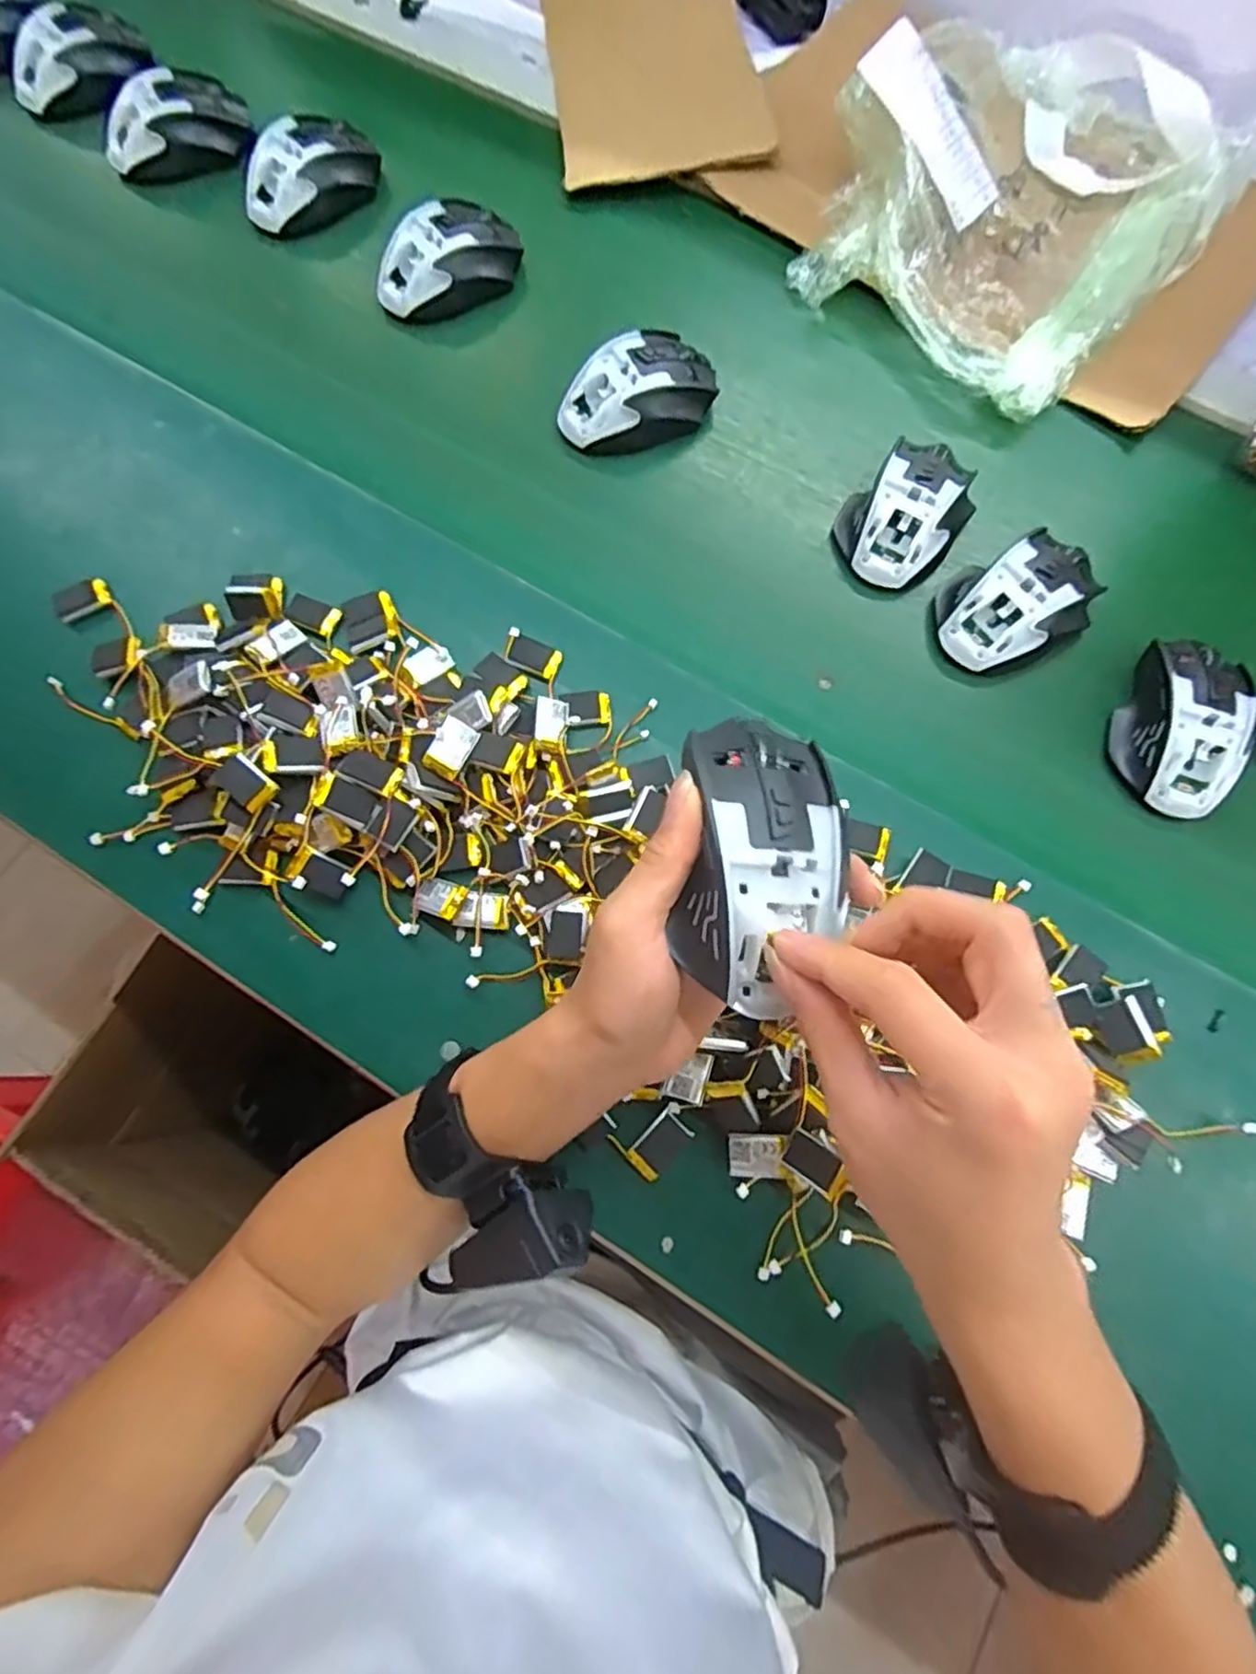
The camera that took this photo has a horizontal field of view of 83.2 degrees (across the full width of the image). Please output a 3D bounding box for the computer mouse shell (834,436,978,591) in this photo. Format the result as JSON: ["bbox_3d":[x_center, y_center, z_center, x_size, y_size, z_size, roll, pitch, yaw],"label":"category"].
[{"bbox_3d":[0.188,-0.222,0.477,0.076,0.034,0.106,34,76,7],"label":"computer mouse shell"}]

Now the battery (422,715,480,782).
[{"bbox_3d":[-0.099,-0.050,0.398,0.022,0.004,0.032,35,83,-24],"label":"battery"}]

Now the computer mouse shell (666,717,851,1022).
[{"bbox_3d":[0.052,0.008,0.269,0.061,0.030,0.112,3,73,0],"label":"computer mouse shell"}]

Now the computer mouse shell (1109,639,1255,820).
[{"bbox_3d":[0.342,-0.071,0.432,0.067,0.032,0.105,26,75,5],"label":"computer mouse shell"}]

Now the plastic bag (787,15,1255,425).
[{"bbox_3d":[0.304,-0.521,0.543,0.285,0.085,0.359,39,77,8],"label":"plastic bag"}]

